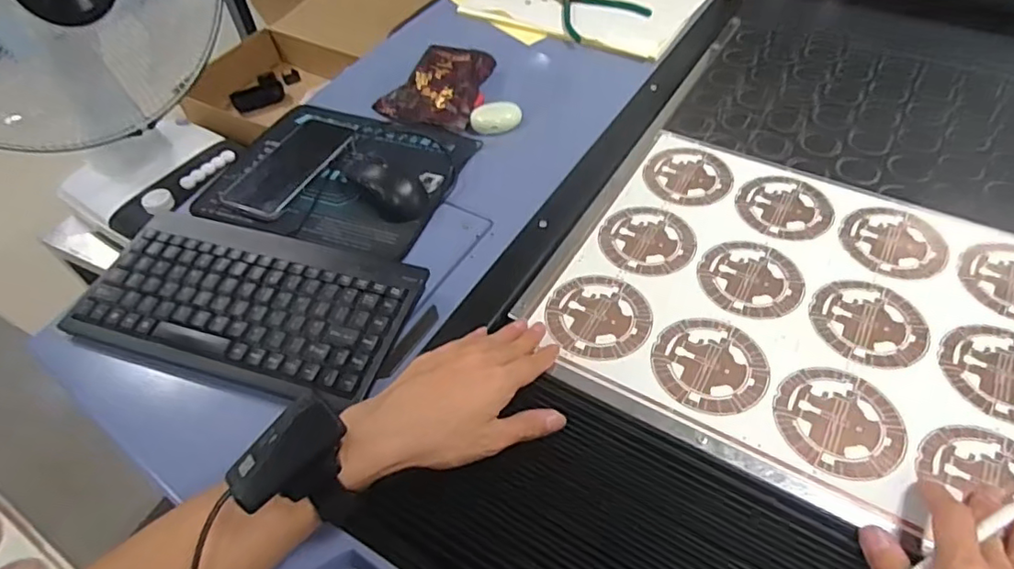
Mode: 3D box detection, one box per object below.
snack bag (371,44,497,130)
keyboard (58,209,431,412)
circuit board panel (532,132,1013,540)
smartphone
[{"bbox_3d":[-0.090,-0.260,0.787,0.114,0.022,0.154,12,53,14],"label":"snack bag"},{"bbox_3d":[-0.229,0.015,0.541,0.293,0.034,0.147,12,53,14],"label":"keyboard"},{"bbox_3d":[0.264,0.016,0.519,0.400,0.006,0.319,23,57,22],"label":"circuit board panel"},{"bbox_3d":[-0.245,-0.134,0.678,0.083,0.012,0.162,20,55,19],"label":"smartphone"}]

